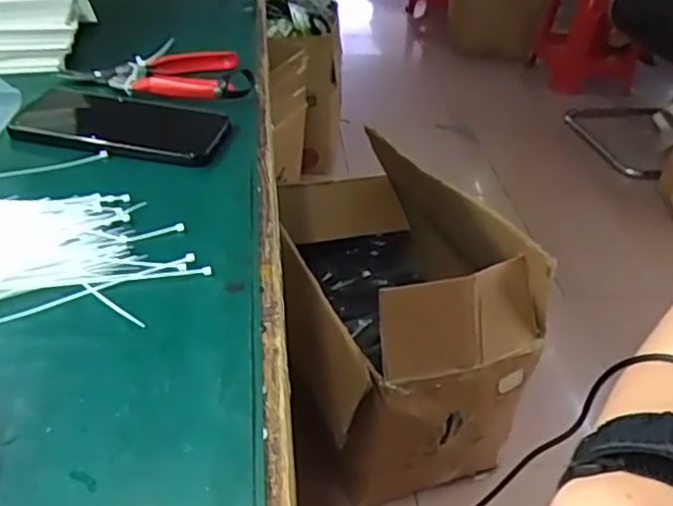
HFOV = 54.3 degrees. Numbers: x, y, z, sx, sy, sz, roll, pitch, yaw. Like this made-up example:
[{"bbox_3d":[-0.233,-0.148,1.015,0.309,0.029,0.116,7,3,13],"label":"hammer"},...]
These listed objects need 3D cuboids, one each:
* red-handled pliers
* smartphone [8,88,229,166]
[{"bbox_3d":[-0.144,-0.160,0.591,0.126,0.023,0.098,-9,39,-18],"label":"red-handled pliers"},{"bbox_3d":[-0.168,-0.102,0.519,0.163,0.011,0.084,10,36,6],"label":"smartphone"}]

